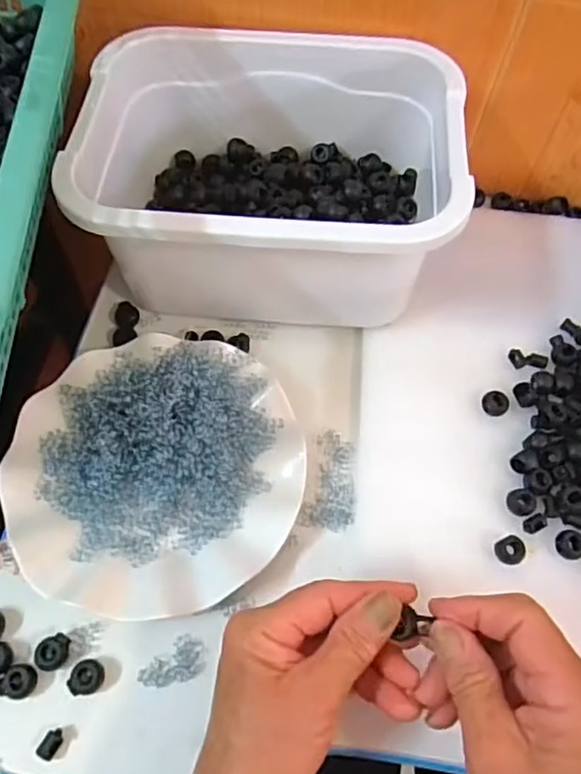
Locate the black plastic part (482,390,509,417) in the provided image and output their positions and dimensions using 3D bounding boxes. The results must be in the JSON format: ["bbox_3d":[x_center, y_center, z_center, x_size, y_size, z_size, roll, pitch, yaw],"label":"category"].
[{"bbox_3d":[0.142,0.011,0.427,0.018,0.008,0.016,37,66,15],"label":"black plastic part"}]

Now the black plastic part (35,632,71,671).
[{"bbox_3d":[-0.133,0.150,0.347,0.015,0.014,0.018,-1,62,-3],"label":"black plastic part"}]

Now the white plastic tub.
[{"bbox_3d":[-0.015,-0.144,0.434,0.241,0.109,0.185,5,62,0],"label":"white plastic tub"}]

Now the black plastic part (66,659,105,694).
[{"bbox_3d":[-0.113,0.160,0.341,0.018,0.007,0.017,0,62,-3],"label":"black plastic part"}]

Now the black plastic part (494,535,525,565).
[{"bbox_3d":[0.136,0.100,0.377,0.019,0.008,0.016,-22,65,-14],"label":"black plastic part"}]

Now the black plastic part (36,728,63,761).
[{"bbox_3d":[-0.128,0.189,0.326,0.010,0.006,0.015,23,63,9],"label":"black plastic part"}]

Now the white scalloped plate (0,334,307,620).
[{"bbox_3d":[-0.084,0.048,0.388,0.177,0.028,0.177,1,62,-2],"label":"white scalloped plate"}]

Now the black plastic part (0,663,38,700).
[{"bbox_3d":[-0.150,0.161,0.337,0.020,0.005,0.017,2,62,-2],"label":"black plastic part"}]

